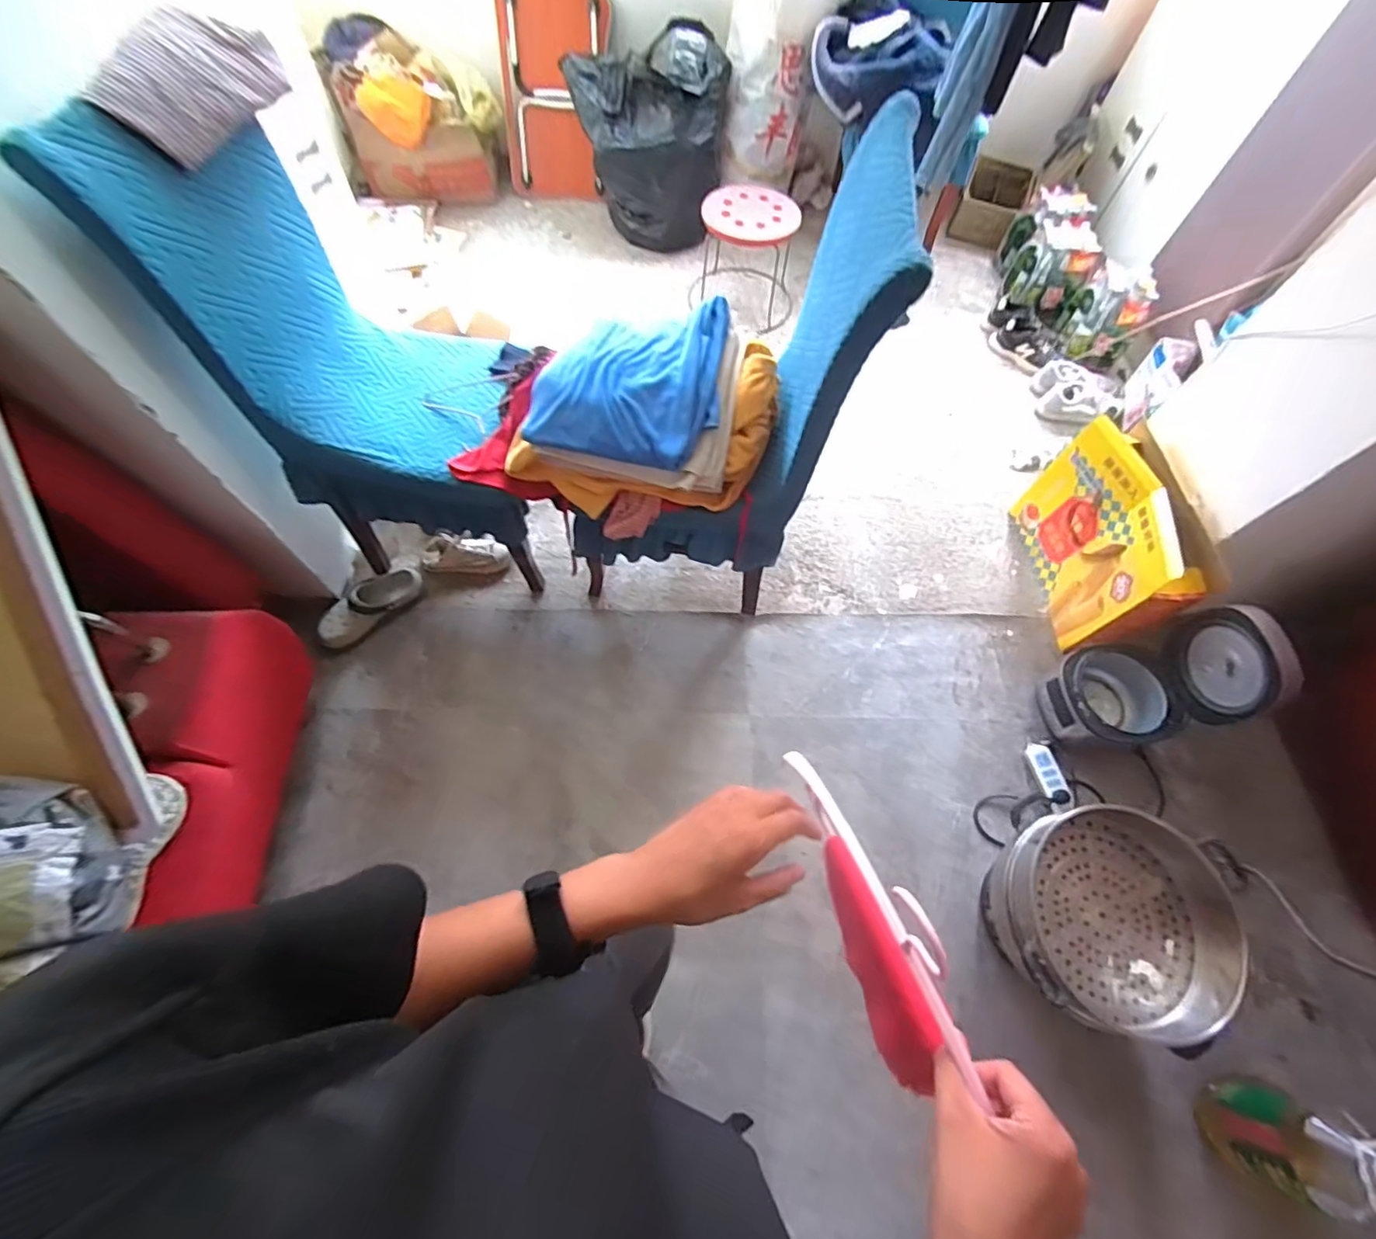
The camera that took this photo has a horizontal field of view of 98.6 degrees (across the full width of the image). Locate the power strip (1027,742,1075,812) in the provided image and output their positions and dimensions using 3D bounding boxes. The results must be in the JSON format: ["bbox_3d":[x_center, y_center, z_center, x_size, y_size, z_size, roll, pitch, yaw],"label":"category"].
[{"bbox_3d":[0.872,0.376,1.425,0.058,0.039,0.164,-5,67,-4],"label":"power strip"}]

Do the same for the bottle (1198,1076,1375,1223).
[{"bbox_3d":[1.081,0.923,1.023,0.137,0.329,0.166,18,67,6],"label":"bottle"}]

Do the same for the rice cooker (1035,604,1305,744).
[{"bbox_3d":[1.042,0.144,1.340,0.298,0.401,0.246,-14,67,-8],"label":"rice cooker"}]

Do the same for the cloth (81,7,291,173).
[{"bbox_3d":[-0.715,-0.772,0.857,0.050,0.126,0.292,21,65,7],"label":"cloth"}]

